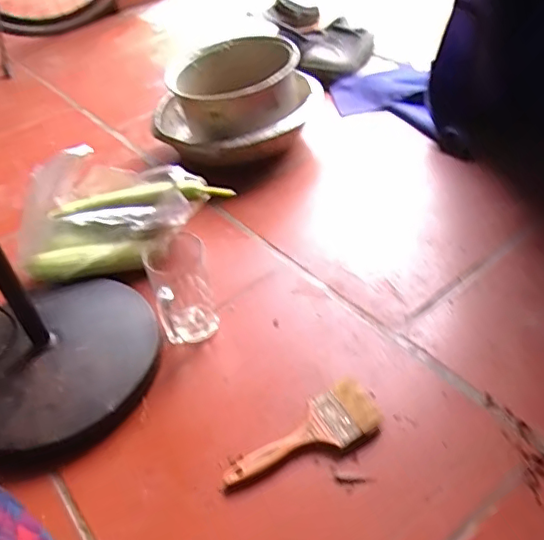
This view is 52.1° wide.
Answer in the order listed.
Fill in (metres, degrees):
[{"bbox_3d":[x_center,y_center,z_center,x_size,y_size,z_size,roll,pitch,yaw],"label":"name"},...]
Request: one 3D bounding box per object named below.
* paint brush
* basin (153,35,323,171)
[{"bbox_3d":[0.034,0.180,0.595,0.179,0.015,0.064,-26,44,-21],"label":"paint brush"},{"bbox_3d":[-0.065,-0.319,1.055,0.302,0.147,0.297,-5,43,4],"label":"basin"}]

